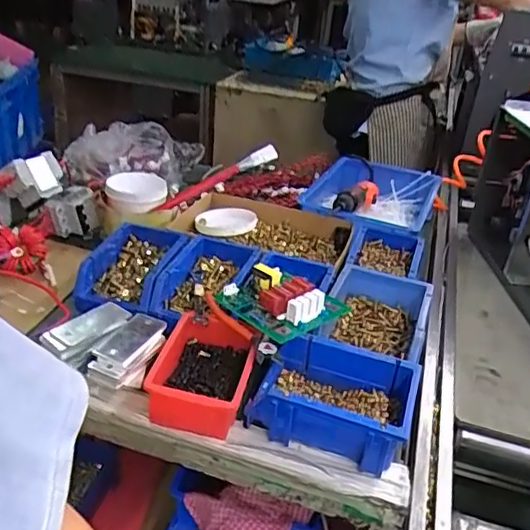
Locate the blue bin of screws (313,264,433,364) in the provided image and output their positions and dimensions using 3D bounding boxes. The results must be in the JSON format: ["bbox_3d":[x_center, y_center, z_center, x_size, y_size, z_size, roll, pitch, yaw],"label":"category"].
[{"bbox_3d":[0.137,0.071,0.710,0.123,0.064,0.171,13,32,14],"label":"blue bin of screws"}]

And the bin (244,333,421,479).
[{"bbox_3d":[0.070,0.143,0.591,0.157,0.075,0.103,15,32,16],"label":"bin"}]

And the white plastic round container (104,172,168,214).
[{"bbox_3d":[-0.203,-0.116,0.893,0.092,0.024,0.105,-4,32,-15],"label":"white plastic round container"}]

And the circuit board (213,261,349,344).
[{"bbox_3d":[0.021,0.036,0.671,0.127,0.038,0.113,28,37,33],"label":"circuit board"}]

